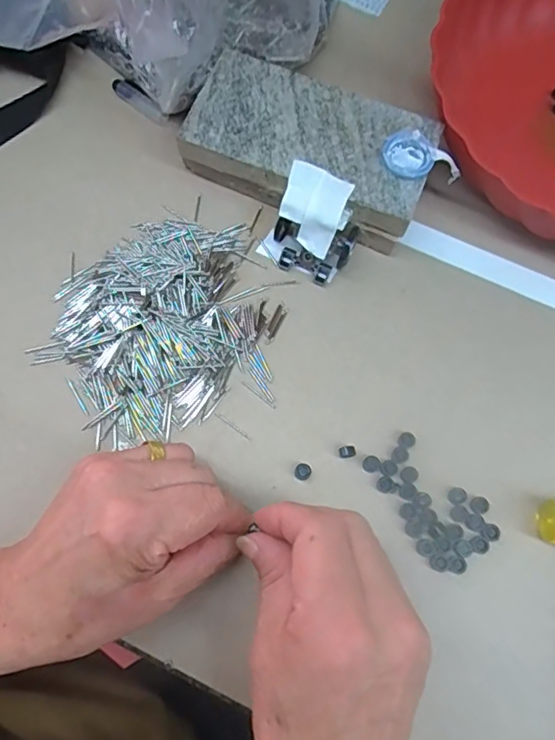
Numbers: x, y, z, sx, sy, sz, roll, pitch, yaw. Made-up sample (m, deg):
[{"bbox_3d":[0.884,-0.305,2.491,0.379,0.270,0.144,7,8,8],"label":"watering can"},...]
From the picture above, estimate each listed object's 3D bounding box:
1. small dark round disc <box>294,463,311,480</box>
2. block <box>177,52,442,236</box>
[{"bbox_3d":[0.014,0.056,0.289,0.009,0.004,0.009,1,71,-2],"label":"small dark round disc"},{"bbox_3d":[0.019,-0.136,0.336,0.144,0.040,0.083,23,71,5],"label":"block"}]

